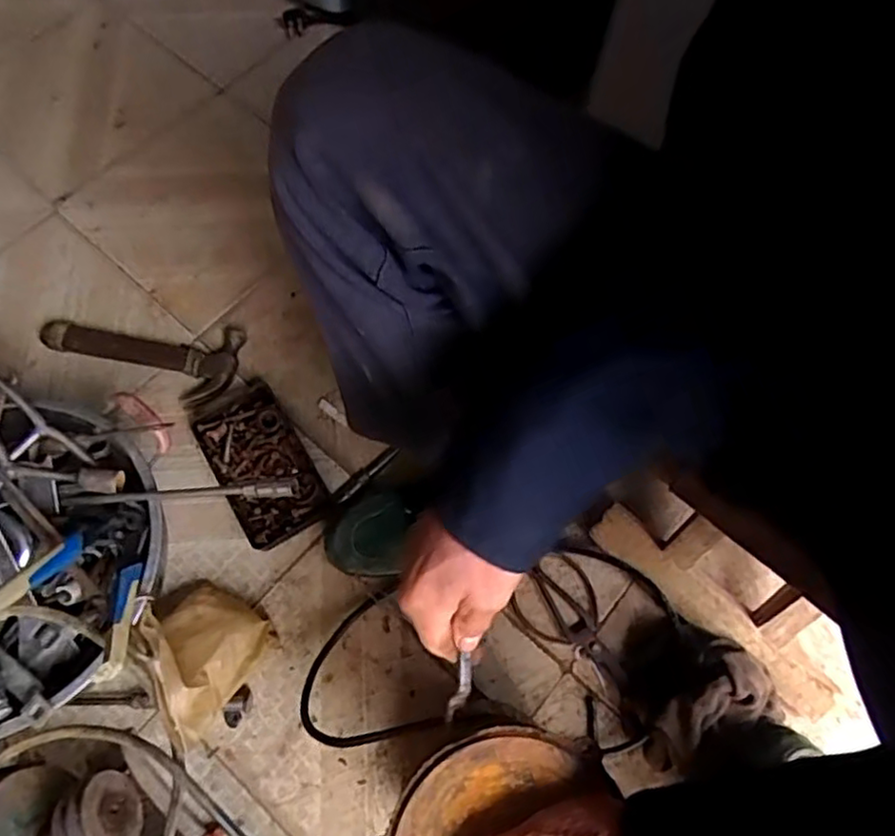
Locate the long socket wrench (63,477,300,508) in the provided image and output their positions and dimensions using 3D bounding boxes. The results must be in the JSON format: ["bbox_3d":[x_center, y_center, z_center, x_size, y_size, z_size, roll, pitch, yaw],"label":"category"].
[{"bbox_3d":[-0.262,0.075,0.612,0.255,0.021,0.014,-5,69,14],"label":"long socket wrench"}]

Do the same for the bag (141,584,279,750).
[{"bbox_3d":[-0.232,0.230,0.635,0.084,0.150,0.140,-29,73,-12],"label":"bag"}]

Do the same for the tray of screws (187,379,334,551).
[{"bbox_3d":[-0.223,0.048,0.744,0.102,0.028,0.201,-30,73,-13],"label":"tray of screws"}]

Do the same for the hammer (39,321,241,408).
[{"bbox_3d":[-0.384,-0.070,0.787,0.251,0.030,0.104,4,69,-1],"label":"hammer"}]

